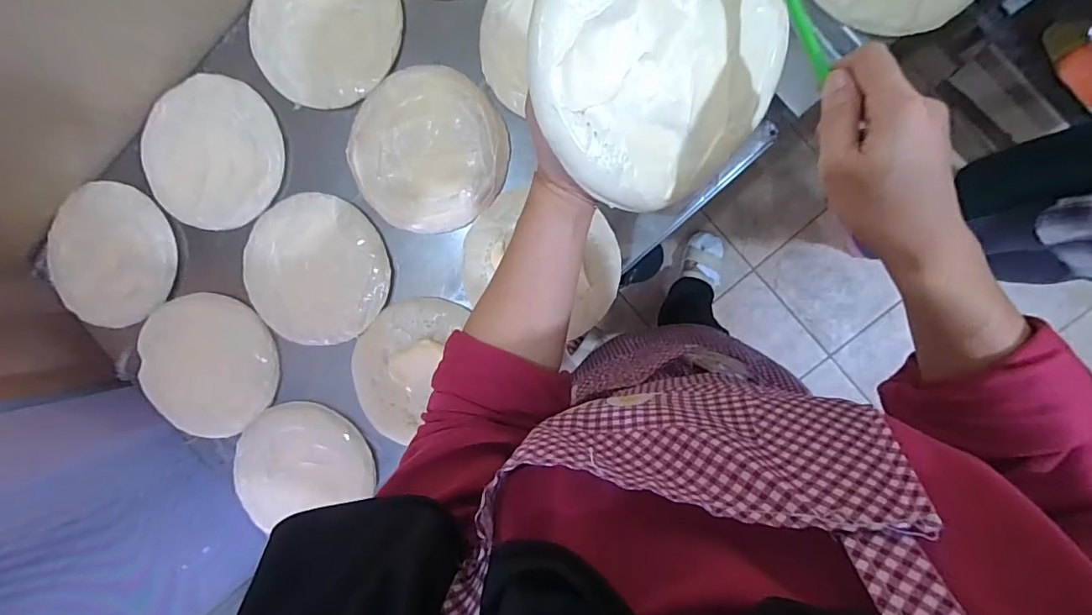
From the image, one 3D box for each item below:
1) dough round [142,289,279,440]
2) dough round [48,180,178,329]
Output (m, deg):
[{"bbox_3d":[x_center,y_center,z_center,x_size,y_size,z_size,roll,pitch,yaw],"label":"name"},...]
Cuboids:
[{"bbox_3d":[-0.480,0.084,0.702,0.190,0.020,0.197,0,94,5],"label":"dough round"},{"bbox_3d":[-0.612,-0.072,0.687,0.171,0.022,0.190,0,94,6],"label":"dough round"}]

